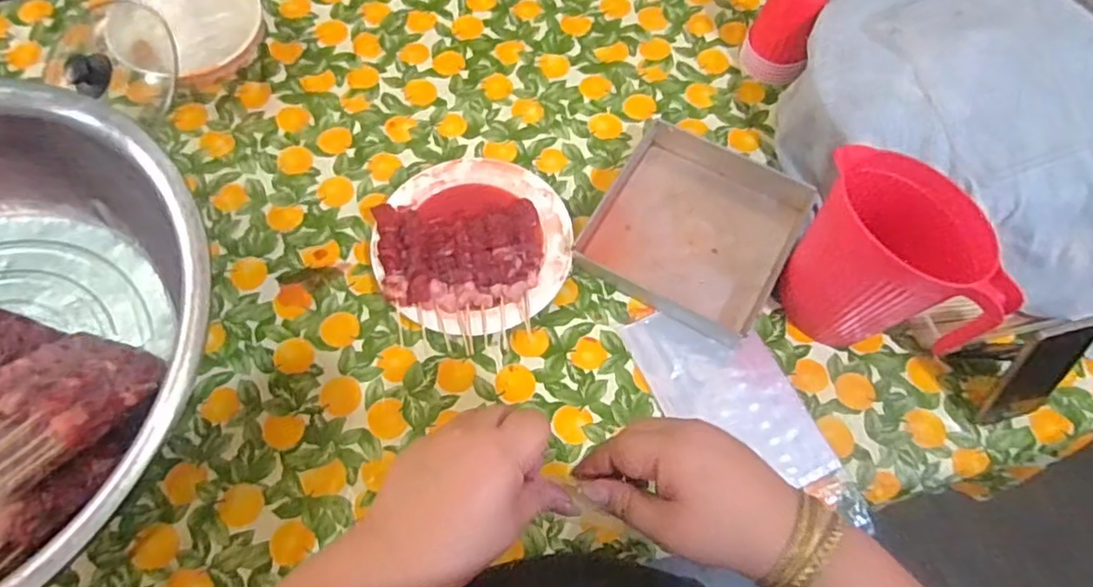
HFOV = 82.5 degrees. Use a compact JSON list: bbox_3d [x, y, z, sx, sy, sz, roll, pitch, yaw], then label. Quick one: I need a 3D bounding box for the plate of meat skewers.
[{"bbox_3d":[-0.093,-0.063,0.798,0.242,0.034,0.249,0,67,-1],"label":"plate of meat skewers"}]

